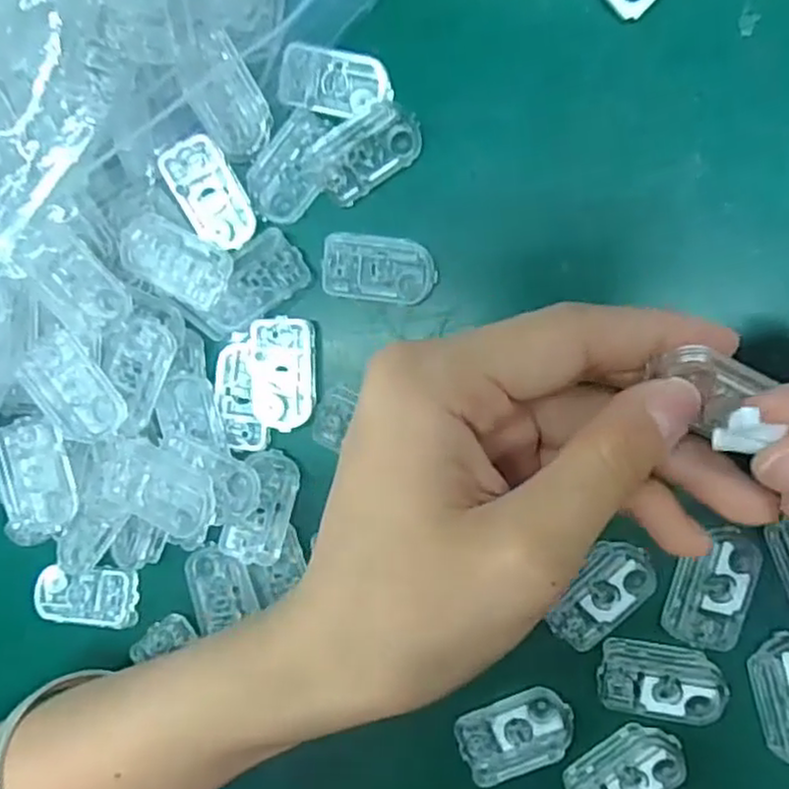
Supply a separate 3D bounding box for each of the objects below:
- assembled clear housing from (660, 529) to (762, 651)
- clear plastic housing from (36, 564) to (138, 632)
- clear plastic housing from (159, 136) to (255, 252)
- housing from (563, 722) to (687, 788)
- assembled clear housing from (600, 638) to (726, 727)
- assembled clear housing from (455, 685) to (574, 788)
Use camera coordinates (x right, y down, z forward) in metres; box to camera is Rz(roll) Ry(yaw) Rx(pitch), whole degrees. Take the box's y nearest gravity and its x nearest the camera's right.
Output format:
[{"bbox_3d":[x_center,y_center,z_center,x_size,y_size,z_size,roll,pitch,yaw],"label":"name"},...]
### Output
[{"bbox_3d":[0.097,0.059,0.215,0.023,0.004,0.037,18,94,9],"label":"assembled clear housing"},{"bbox_3d":[-0.111,0.072,0.253,0.036,0.006,0.021,2,91,10],"label":"clear plastic housing"},{"bbox_3d":[-0.061,-0.065,0.231,0.018,0.012,0.035,-25,87,9],"label":"clear plastic housing"},{"bbox_3d":[0.073,0.120,0.220,0.037,0.004,0.023,-38,85,8],"label":"housing"},{"bbox_3d":[0.083,0.089,0.217,0.037,0.004,0.023,5,92,10],"label":"assembled clear housing"},{"bbox_3d":[0.040,0.111,0.229,0.037,0.007,0.022,-26,87,9],"label":"assembled clear housing"}]

